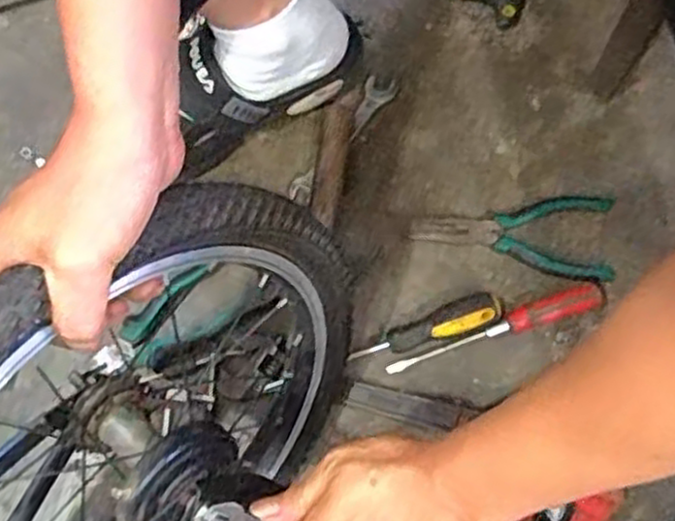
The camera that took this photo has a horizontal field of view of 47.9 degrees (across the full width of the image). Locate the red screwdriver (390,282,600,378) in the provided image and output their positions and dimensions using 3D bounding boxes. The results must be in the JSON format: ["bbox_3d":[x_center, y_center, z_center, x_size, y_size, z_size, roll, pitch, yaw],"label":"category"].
[{"bbox_3d":[0.141,0.062,0.687,0.198,0.028,0.024,-18,78,-3],"label":"red screwdriver"}]

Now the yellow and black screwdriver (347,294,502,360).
[{"bbox_3d":[0.081,0.064,0.692,0.141,0.026,0.027,-21,78,7],"label":"yellow and black screwdriver"}]

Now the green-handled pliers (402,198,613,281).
[{"bbox_3d":[0.167,-0.018,0.710,0.188,0.023,0.085,-3,77,-2],"label":"green-handled pliers"}]

